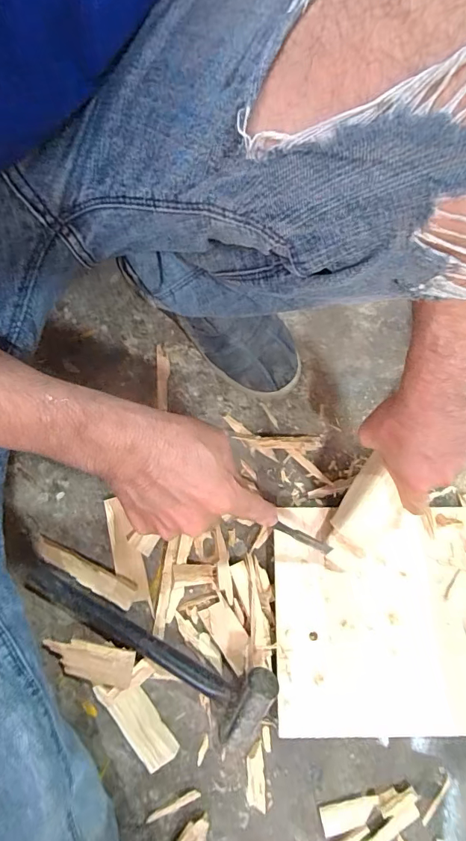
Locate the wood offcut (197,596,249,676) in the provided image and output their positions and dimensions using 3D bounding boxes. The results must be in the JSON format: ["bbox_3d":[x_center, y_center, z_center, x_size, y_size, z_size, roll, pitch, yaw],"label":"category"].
[{"bbox_3d":[-0.005,0.228,0.463,0.032,0.009,0.072,-35,77,-11],"label":"wood offcut"}]

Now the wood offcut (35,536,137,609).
[{"bbox_3d":[-0.167,0.168,0.481,0.126,0.015,0.029,25,75,6],"label":"wood offcut"}]

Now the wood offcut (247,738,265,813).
[{"bbox_3d":[0.023,0.358,0.435,0.017,0.008,0.058,0,74,-1],"label":"wood offcut"}]

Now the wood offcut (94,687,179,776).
[{"bbox_3d":[-0.099,0.307,0.443,0.040,0.020,0.095,-36,78,-11],"label":"wood offcut"}]

